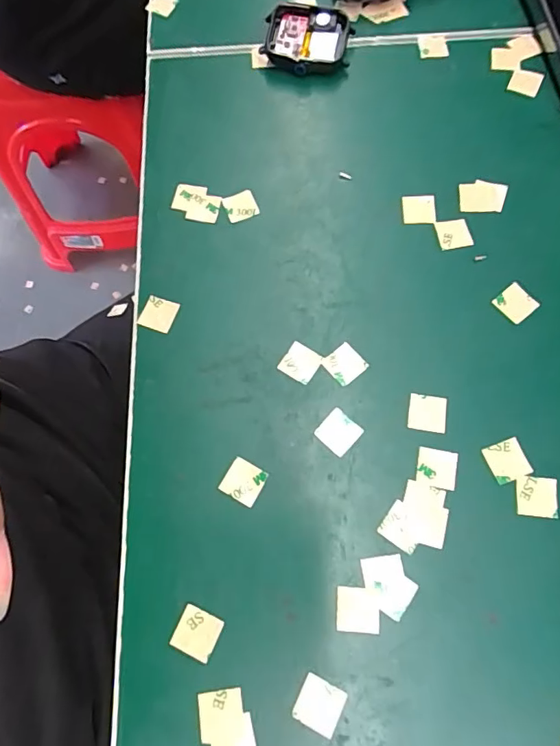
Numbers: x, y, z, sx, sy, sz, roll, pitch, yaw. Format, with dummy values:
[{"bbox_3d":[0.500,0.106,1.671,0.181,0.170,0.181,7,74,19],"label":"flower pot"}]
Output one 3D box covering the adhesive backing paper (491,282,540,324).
[{"bbox_3d":[0.107,-0.032,0.221,0.016,0.004,0.015,-40,81,-9],"label":"adhesive backing paper"}]

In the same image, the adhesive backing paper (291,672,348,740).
[{"bbox_3d":[0.014,0.118,0.173,0.016,0.004,0.015,26,74,9],"label":"adhesive backing paper"}]

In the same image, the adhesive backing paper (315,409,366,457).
[{"bbox_3d":[0.024,0.025,0.205,0.015,0.004,0.015,42,76,13],"label":"adhesive backing paper"}]

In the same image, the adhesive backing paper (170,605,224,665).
[{"bbox_3d":[-0.031,0.097,0.182,0.016,0.004,0.015,23,74,8],"label":"adhesive backing paper"}]

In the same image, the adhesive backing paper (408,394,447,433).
[{"bbox_3d":[0.062,0.017,0.207,0.016,0.004,0.015,9,73,1],"label":"adhesive backing paper"}]

